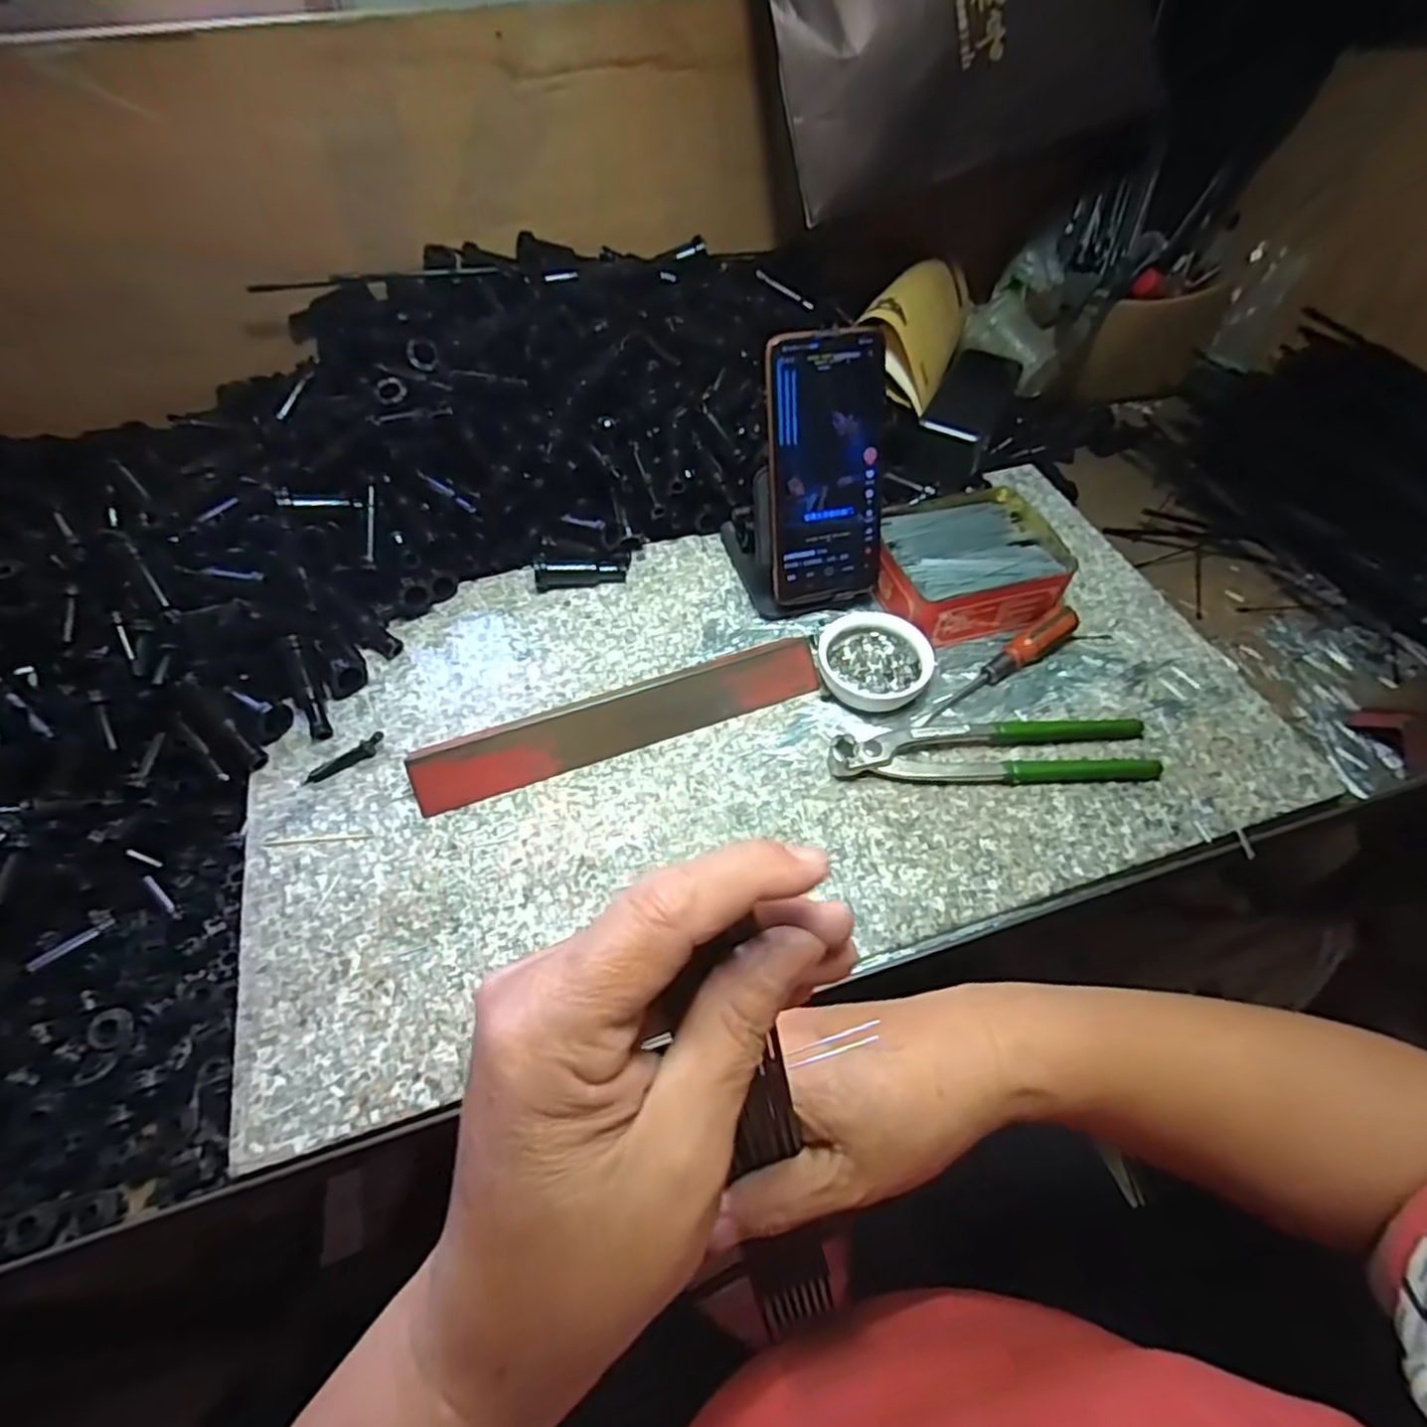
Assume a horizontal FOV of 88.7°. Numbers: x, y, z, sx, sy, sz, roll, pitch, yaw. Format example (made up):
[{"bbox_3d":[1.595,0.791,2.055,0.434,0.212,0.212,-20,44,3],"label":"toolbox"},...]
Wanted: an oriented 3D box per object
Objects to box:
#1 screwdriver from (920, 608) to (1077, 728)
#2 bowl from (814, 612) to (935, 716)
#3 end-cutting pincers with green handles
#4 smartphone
[{"bbox_3d":[0.194,-0.033,0.487,0.136,0.018,0.018,-31,59,-20],"label":"screwdriver"},{"bbox_3d":[0.106,-0.034,0.484,0.072,0.026,0.064,-1,54,-1],"label":"bowl"},{"bbox_3d":[0.173,0.022,0.450,0.200,0.018,0.045,-2,54,-1],"label":"end-cutting pincers with green handles"},{"bbox_3d":[0.075,-0.156,0.476,0.079,0.165,0.007,-11,28,-11],"label":"smartphone"}]

